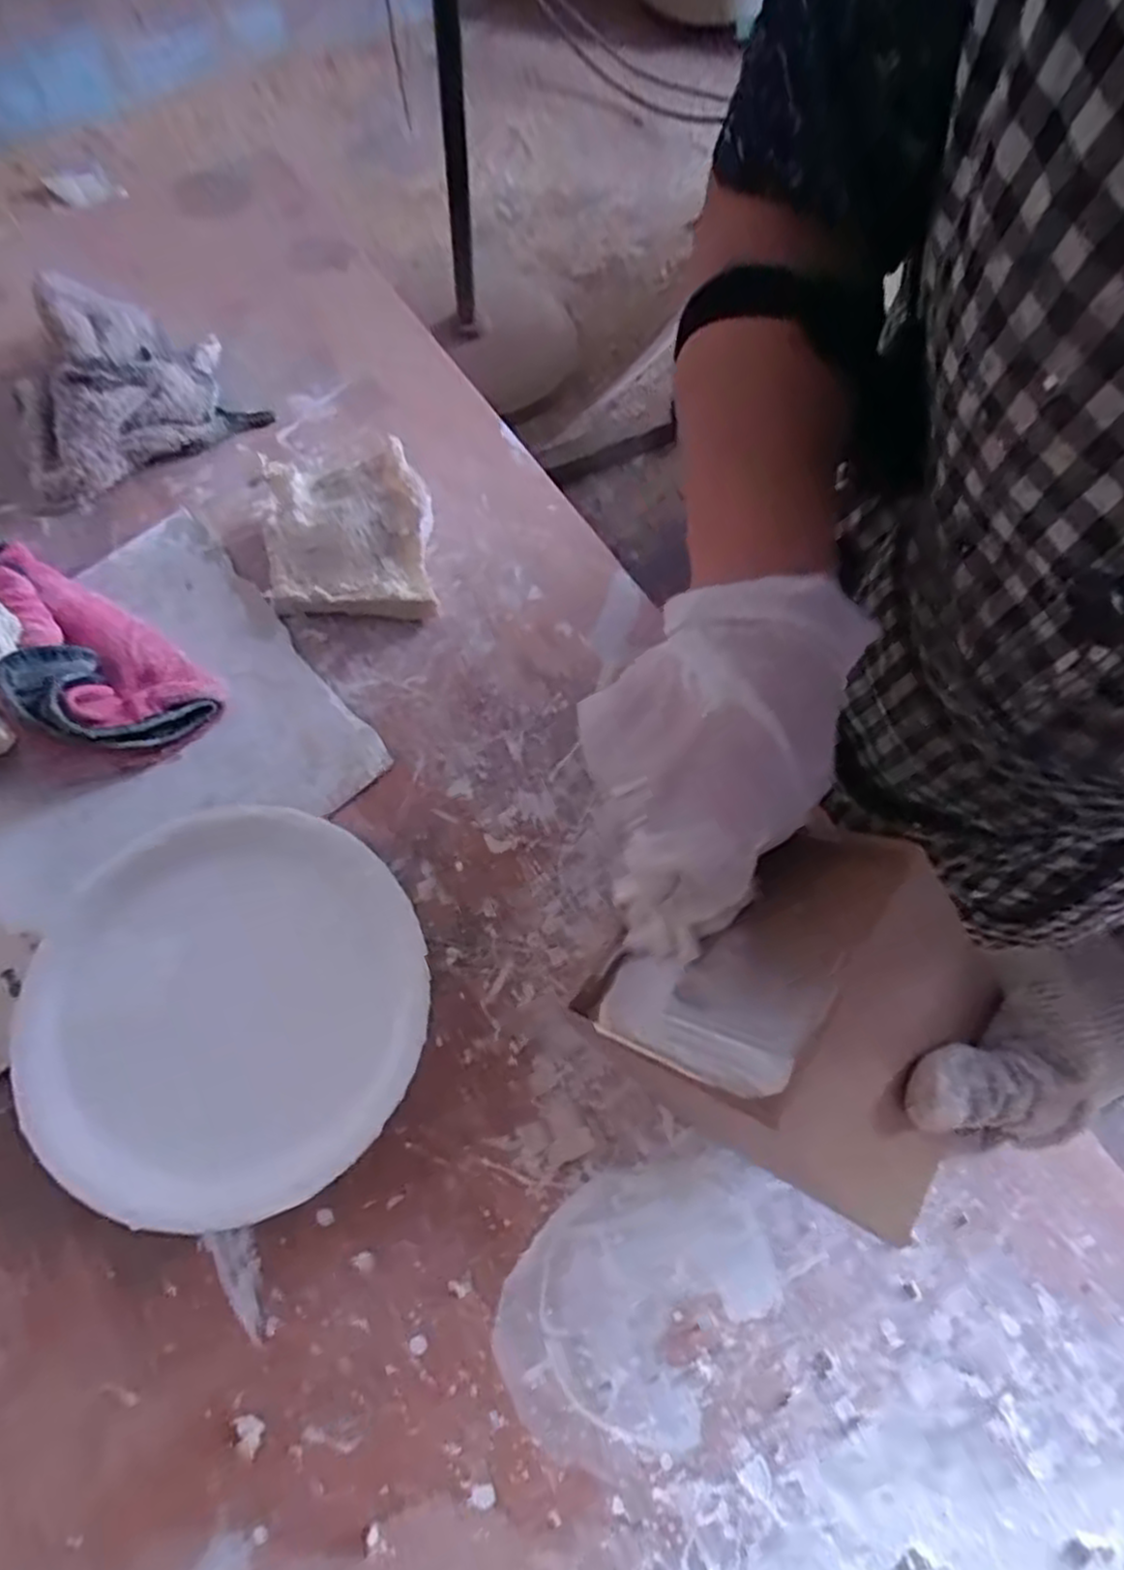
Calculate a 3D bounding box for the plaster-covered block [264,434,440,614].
[{"bbox_3d":[-0.130,-0.154,0.475,0.100,0.043,0.104,-4,68,-3],"label":"plaster-covered block"}]

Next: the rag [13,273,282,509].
[{"bbox_3d":[-0.301,-0.271,0.513,0.152,0.056,0.147,-37,73,-15],"label":"rag"}]

